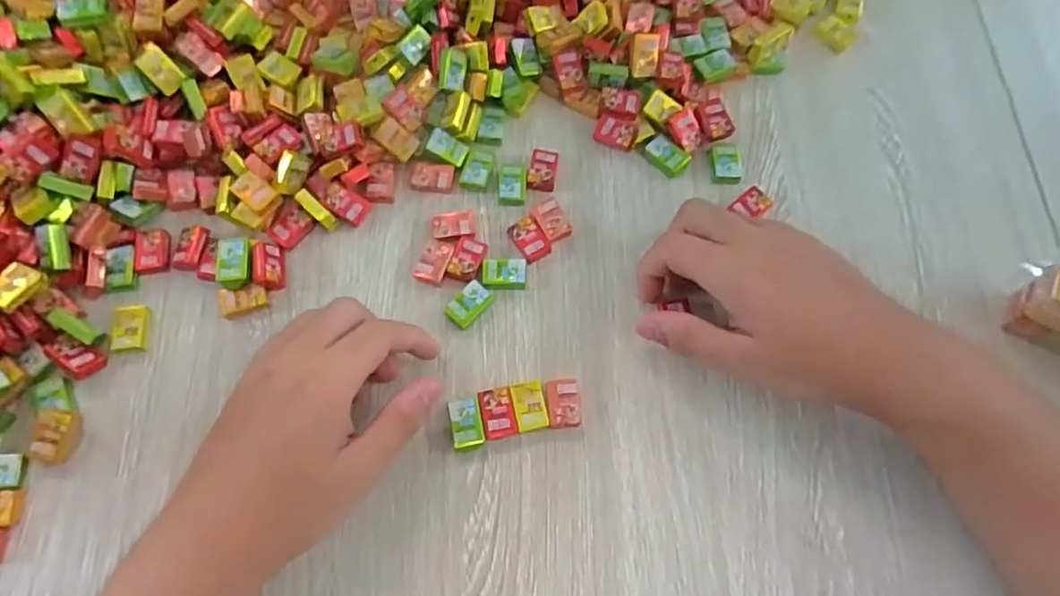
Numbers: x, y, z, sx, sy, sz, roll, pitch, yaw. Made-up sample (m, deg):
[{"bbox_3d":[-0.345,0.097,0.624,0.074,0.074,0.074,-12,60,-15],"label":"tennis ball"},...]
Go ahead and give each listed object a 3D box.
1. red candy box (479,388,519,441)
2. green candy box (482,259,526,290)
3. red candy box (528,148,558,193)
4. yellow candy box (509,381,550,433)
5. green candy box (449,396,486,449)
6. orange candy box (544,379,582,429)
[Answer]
[{"bbox_3d":[-0.018,0.063,0.334,0.018,0.008,0.026,-12,69,-6],"label":"red candy box"},{"bbox_3d":[-0.015,-0.014,0.364,0.026,0.008,0.017,0,68,-1],"label":"green candy box"},{"bbox_3d":[0.008,-0.081,0.391,0.017,0.009,0.028,7,68,2],"label":"red candy box"},{"bbox_3d":[0.000,0.060,0.335,0.017,0.008,0.026,-11,68,-5],"label":"yellow candy box"},{"bbox_3d":[-0.035,0.068,0.332,0.017,0.009,0.026,-13,69,-6],"label":"green candy box"},{"bbox_3d":[0.018,0.058,0.336,0.019,0.008,0.026,-5,68,-3],"label":"orange candy box"}]

